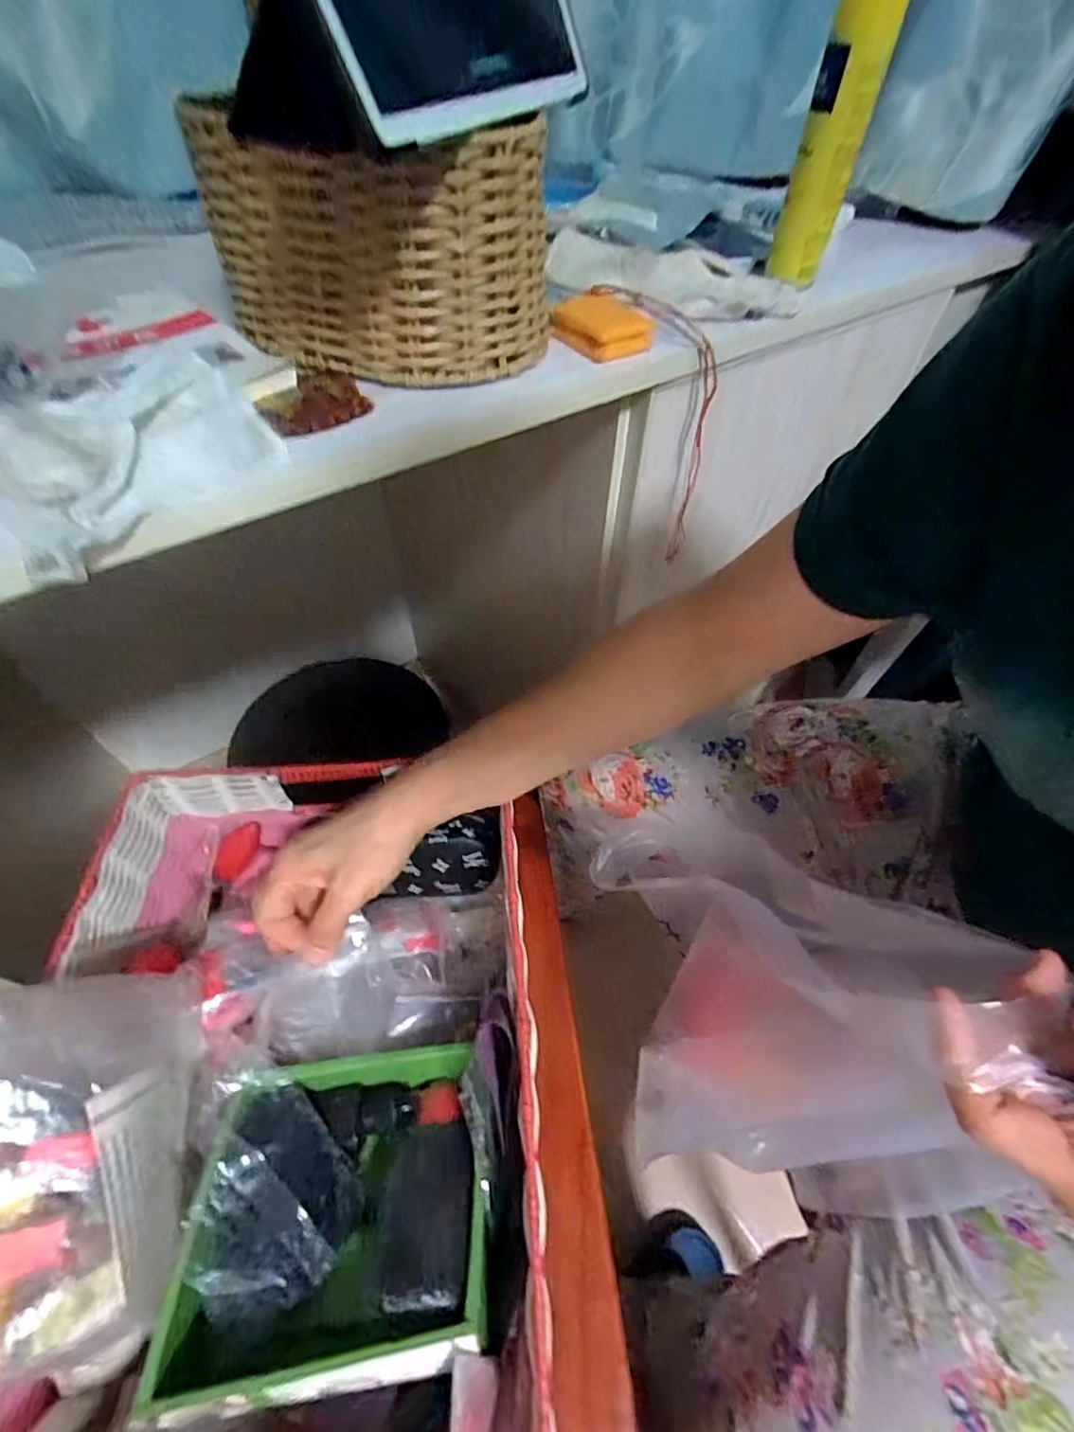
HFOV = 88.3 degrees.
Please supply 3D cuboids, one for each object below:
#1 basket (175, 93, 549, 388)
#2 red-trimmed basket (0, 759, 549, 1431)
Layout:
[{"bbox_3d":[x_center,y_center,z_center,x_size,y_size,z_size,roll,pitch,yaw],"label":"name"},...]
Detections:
[{"bbox_3d":[-0.081,-0.279,0.330,0.170,0.101,0.138,29,57,20],"label":"basket"},{"bbox_3d":[-0.134,0.200,0.316,0.245,0.110,0.338,-4,52,-4],"label":"red-trimmed basket"}]

